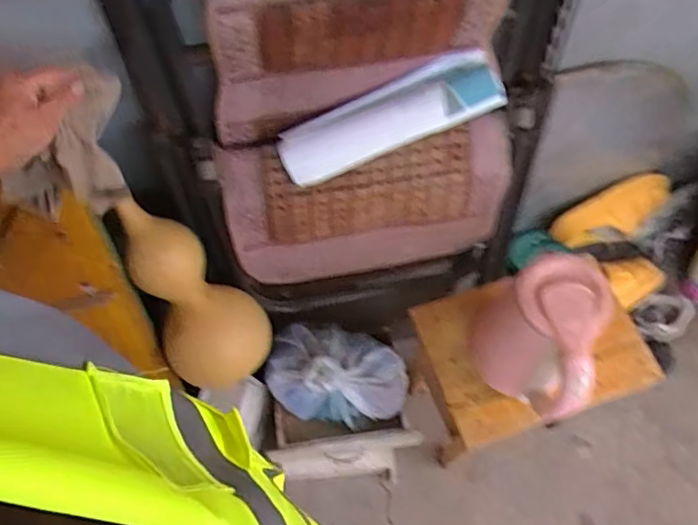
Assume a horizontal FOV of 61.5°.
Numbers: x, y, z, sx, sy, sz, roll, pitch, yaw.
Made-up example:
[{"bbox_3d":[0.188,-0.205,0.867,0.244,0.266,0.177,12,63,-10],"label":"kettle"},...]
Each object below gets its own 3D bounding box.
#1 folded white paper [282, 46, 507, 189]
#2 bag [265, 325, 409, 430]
[{"bbox_3d":[0.051,-0.192,0.802,0.307,0.047,0.092,-21,66,13],"label":"folded white paper"},{"bbox_3d":[-0.022,0.213,1.147,0.272,0.139,0.185,11,64,6],"label":"bag"}]

